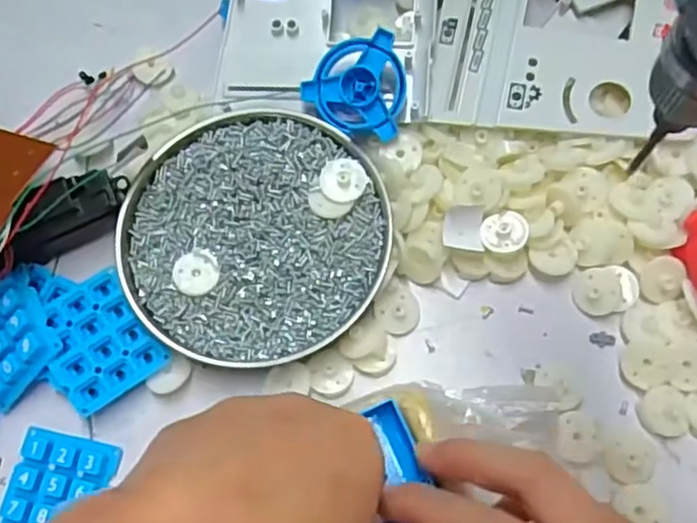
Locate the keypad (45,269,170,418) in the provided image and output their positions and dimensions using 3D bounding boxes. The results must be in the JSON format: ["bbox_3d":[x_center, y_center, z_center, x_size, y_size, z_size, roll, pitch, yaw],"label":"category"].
[{"bbox_3d":[-0.125,0.039,0.329,0.049,0.009,0.059,-35,76,-9],"label":"keypad"}]

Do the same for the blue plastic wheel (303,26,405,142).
[{"bbox_3d":[0.003,-0.093,0.348,0.052,0.008,0.052,1,98,10],"label":"blue plastic wheel"}]

